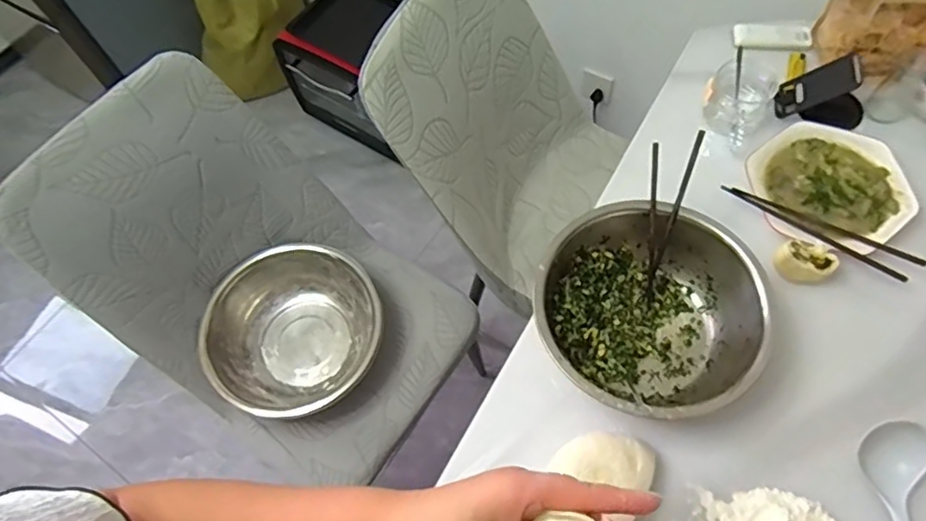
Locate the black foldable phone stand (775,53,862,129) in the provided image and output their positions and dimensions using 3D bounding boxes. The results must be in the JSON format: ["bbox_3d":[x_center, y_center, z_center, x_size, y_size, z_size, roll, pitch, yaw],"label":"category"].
[{"bbox_3d":[0.538,-0.249,0.864,0.128,0.085,0.072,15,65,12],"label":"black foldable phone stand"}]

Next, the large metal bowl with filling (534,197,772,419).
[{"bbox_3d":[0.218,0.064,0.717,0.248,0.105,0.256,-2,63,4],"label":"large metal bowl with filling"}]

